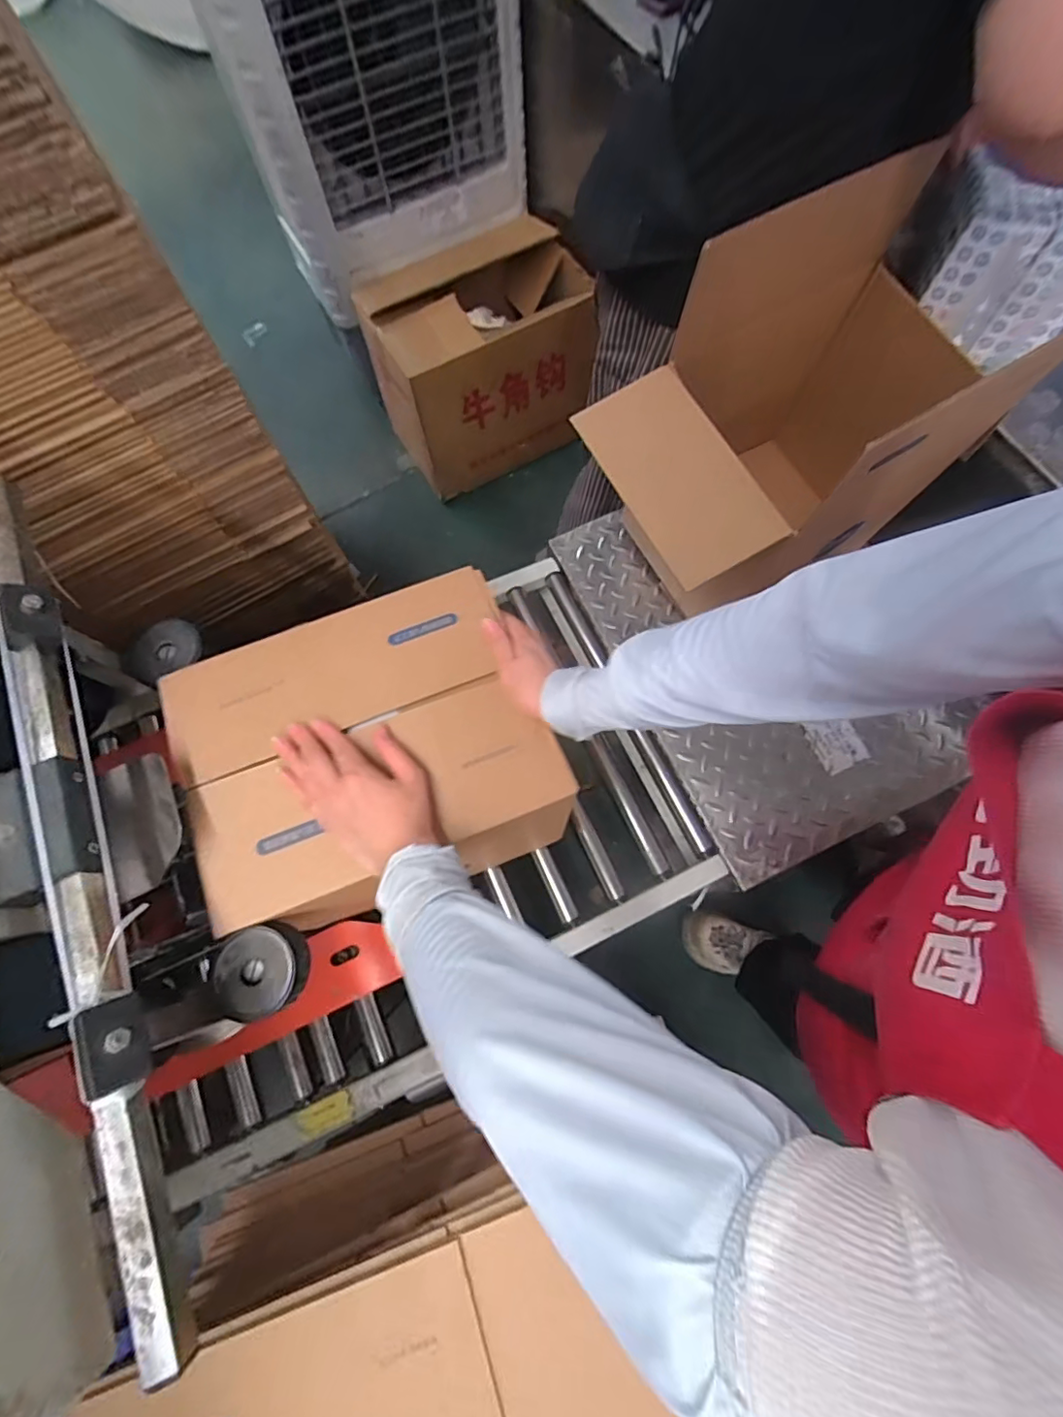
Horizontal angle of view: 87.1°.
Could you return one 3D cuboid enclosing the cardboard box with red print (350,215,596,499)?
[{"bbox_3d":[-0.119,-0.939,1.534,0.577,0.402,0.350,-29,73,-7],"label":"cardboard box with red print"}]

